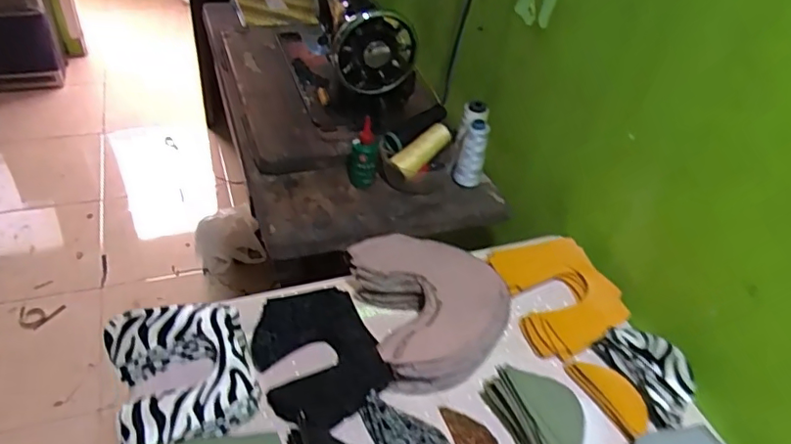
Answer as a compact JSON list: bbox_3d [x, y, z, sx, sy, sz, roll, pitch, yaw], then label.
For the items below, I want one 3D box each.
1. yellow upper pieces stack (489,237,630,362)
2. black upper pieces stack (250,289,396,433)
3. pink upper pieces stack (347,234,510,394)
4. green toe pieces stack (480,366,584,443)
[{"bbox_3d":[0.215,0.096,0.765,0.138,0.043,0.166,-7,43,-16],"label":"yellow upper pieces stack"},{"bbox_3d":[-0.090,0.156,0.671,0.130,0.050,0.163,-15,46,-24],"label":"black upper pieces stack"},{"bbox_3d":[0.054,0.103,0.711,0.186,0.078,0.178,-7,43,-16],"label":"pink upper pieces stack"},{"bbox_3d":[0.149,0.206,0.608,0.053,0.078,0.125,-9,44,-18],"label":"green toe pieces stack"}]

